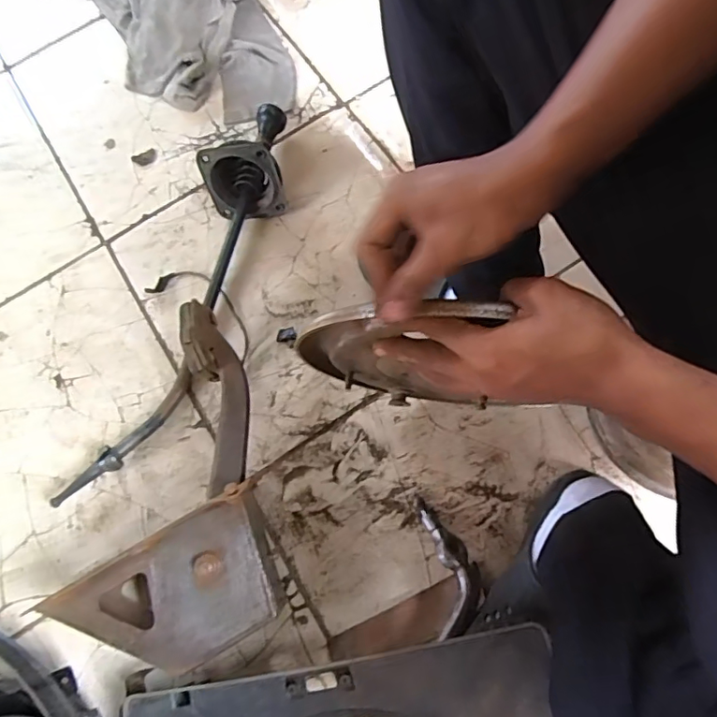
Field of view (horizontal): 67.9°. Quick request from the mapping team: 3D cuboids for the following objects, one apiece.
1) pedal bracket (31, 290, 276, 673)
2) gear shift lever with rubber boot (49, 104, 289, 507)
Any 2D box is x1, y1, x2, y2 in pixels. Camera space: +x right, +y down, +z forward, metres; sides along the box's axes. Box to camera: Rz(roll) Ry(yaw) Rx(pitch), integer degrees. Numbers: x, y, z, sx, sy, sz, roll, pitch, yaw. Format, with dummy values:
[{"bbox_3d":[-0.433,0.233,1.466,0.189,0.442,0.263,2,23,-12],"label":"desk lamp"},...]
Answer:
[{"bbox_3d":[-0.215,0.140,0.596,0.221,0.111,0.373,-9,72,2],"label":"pedal bracket"},{"bbox_3d":[-0.223,-0.095,0.680,0.106,0.090,0.590,22,76,11],"label":"gear shift lever with rubber boot"}]

